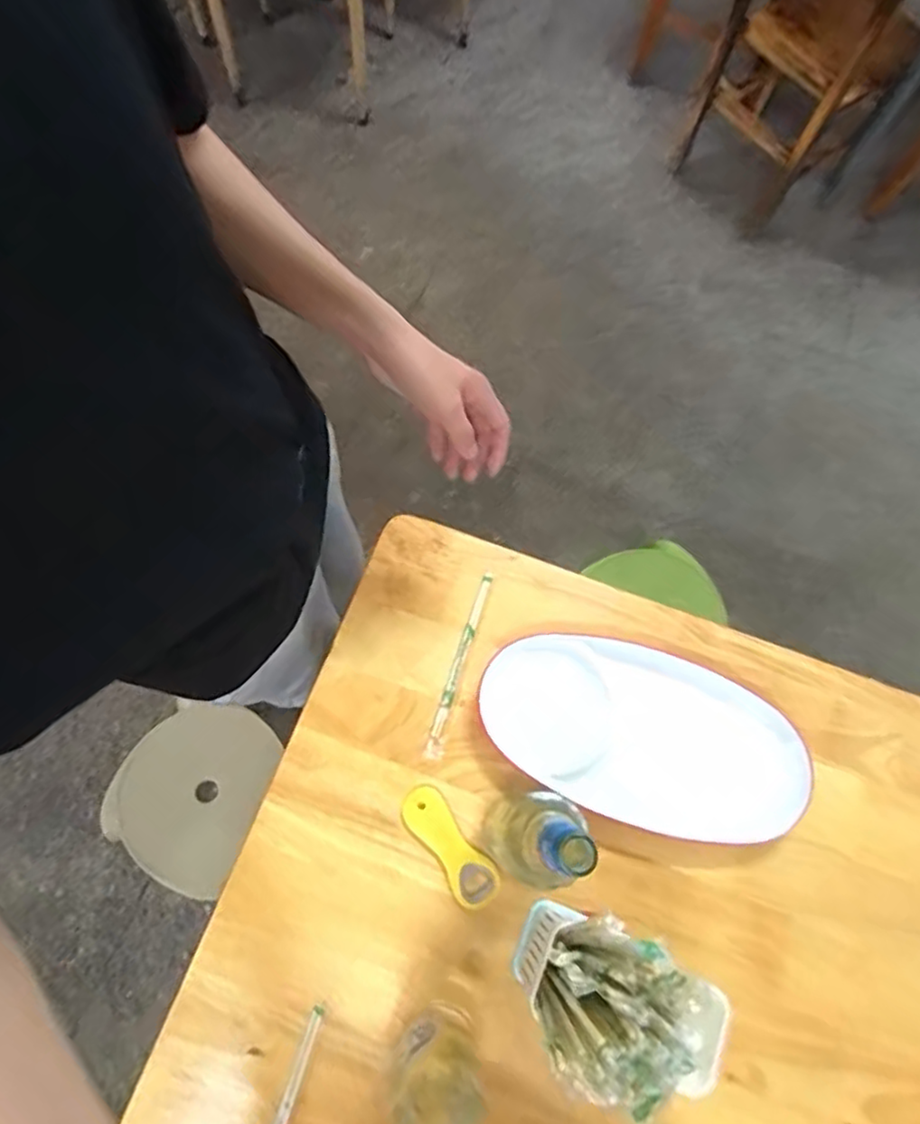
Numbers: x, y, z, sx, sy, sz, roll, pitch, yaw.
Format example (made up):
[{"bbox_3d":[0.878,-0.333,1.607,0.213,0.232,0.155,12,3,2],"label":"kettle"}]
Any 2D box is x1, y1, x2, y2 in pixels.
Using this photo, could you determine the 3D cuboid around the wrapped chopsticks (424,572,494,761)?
[{"bbox_3d":[0.000,0.110,0.731,0.018,0.011,0.214,17,71,3],"label":"wrapped chopsticks"}]

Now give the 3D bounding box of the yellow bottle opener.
[{"bbox_3d":[-0.011,0.289,0.669,0.046,0.012,0.126,-36,76,-14],"label":"yellow bottle opener"}]

